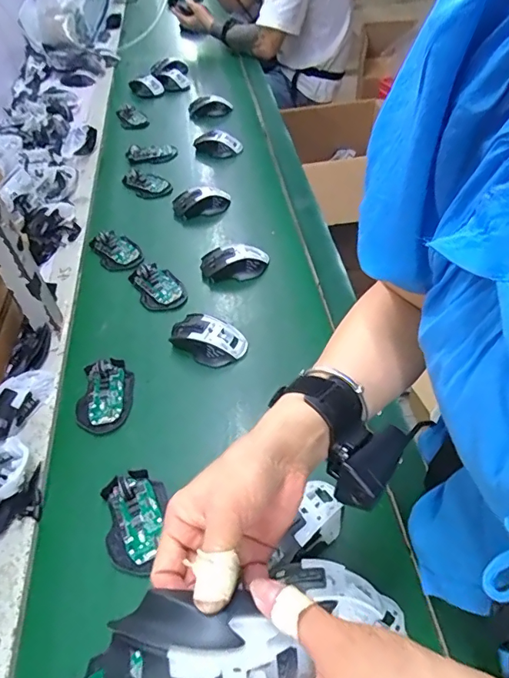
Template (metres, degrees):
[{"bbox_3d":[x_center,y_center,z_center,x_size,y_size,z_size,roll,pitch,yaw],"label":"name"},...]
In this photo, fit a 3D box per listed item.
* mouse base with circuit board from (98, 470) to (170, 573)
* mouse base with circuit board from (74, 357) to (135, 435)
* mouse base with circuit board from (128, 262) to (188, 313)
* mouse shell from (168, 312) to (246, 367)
[{"bbox_3d":[-0.131,0.201,0.524,0.068,0.023,0.111,-20,49,-4],"label":"mouse base with circuit board"},{"bbox_3d":[-0.206,0.071,0.641,0.071,0.025,0.117,-5,49,9],"label":"mouse base with circuit board"},{"bbox_3d":[-0.161,-0.089,0.781,0.069,0.016,0.116,-31,50,-13],"label":"mouse base with circuit board"},{"bbox_3d":[-0.070,-0.003,0.684,0.112,0.032,0.064,18,56,26],"label":"mouse shell"}]

